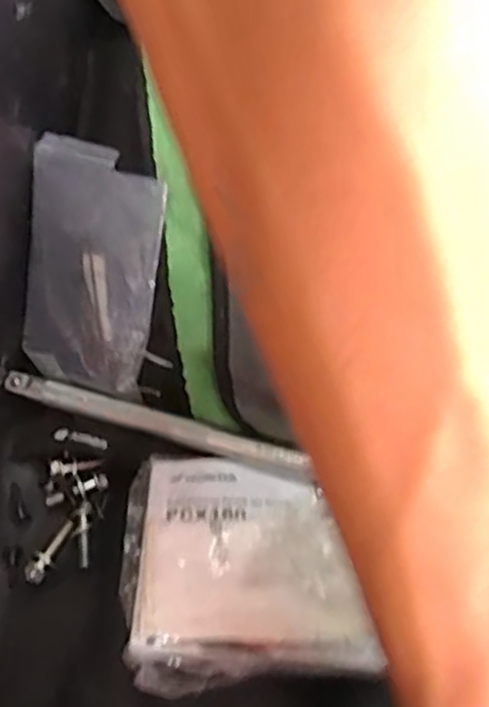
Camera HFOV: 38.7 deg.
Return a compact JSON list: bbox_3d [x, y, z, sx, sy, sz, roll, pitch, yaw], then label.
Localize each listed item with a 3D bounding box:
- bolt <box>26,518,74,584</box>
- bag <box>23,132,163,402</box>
[{"bbox_3d":[-0.113,0.114,0.404,0.011,0.011,0.039,23,64,12],"label":"bolt"},{"bbox_3d":[-0.089,-0.046,0.396,0.084,0.138,0.010,17,22,19],"label":"bag"}]

